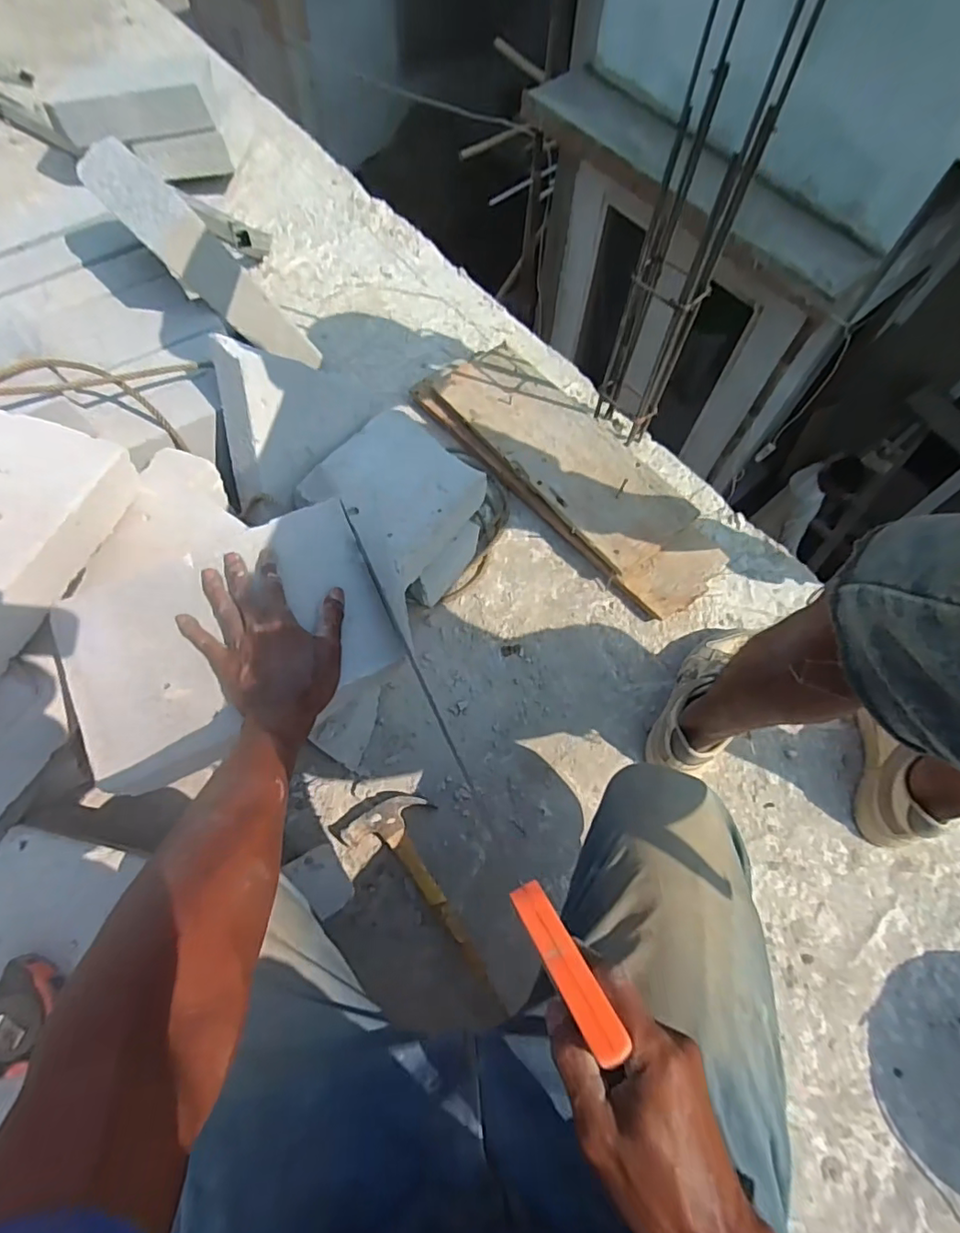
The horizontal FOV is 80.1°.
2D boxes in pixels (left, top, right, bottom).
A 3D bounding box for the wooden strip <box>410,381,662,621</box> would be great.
[{"bbox_3d":[0.077,-0.208,0.968,0.030,0.056,0.585,-37,73,-16],"label":"wooden strip"}]

